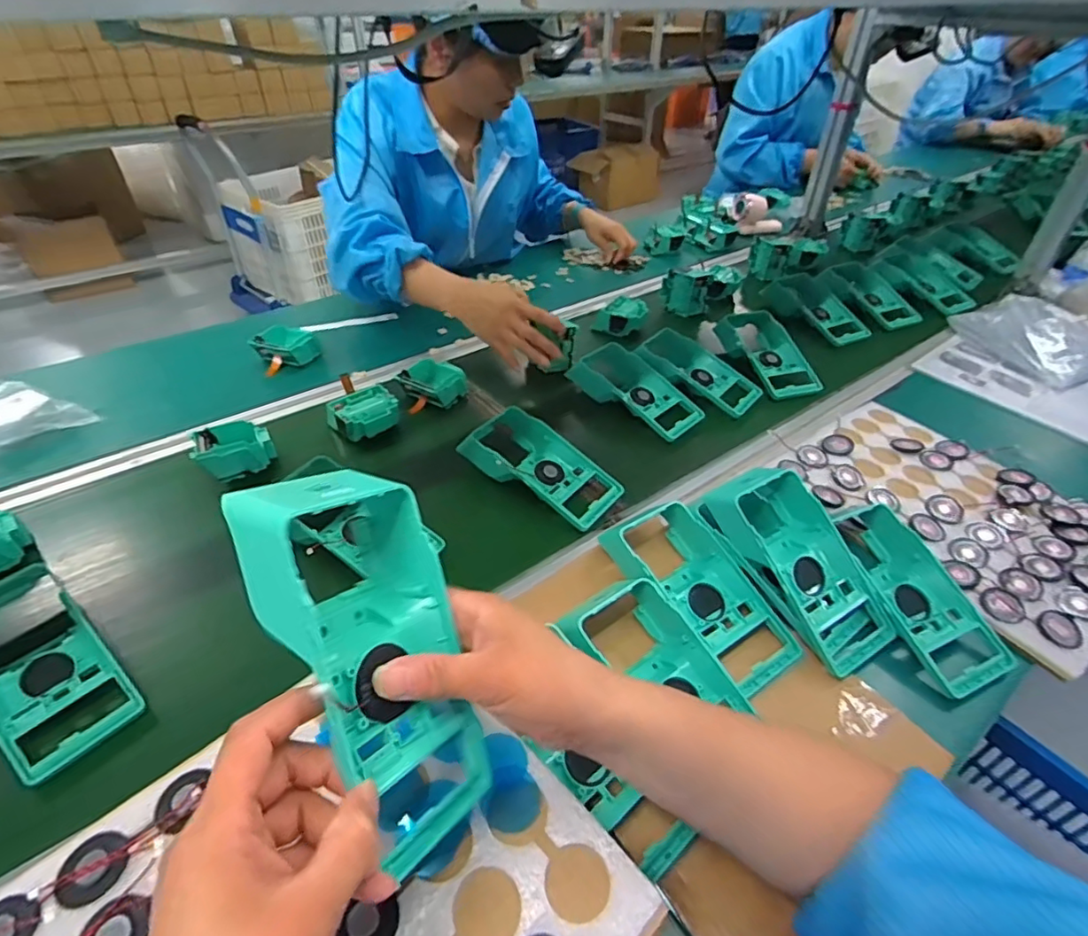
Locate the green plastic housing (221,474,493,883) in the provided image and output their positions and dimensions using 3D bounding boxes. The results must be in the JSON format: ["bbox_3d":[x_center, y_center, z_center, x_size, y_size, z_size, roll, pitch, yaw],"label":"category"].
[{"bbox_3d":[-0.083,0.093,0.289,0.060,0.190,0.104,-17,10,33],"label":"green plastic housing"}]

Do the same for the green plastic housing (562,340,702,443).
[{"bbox_3d":[0.127,-0.109,0.777,0.172,0.053,0.084,32,48,30],"label":"green plastic housing"}]

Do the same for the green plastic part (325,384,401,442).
[{"bbox_3d":[-0.228,-0.067,0.732,0.081,0.042,0.084,-27,48,-30],"label":"green plastic part"}]

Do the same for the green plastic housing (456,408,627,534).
[{"bbox_3d":[-0.006,-0.001,0.653,0.183,0.044,0.101,29,46,28],"label":"green plastic housing"}]

